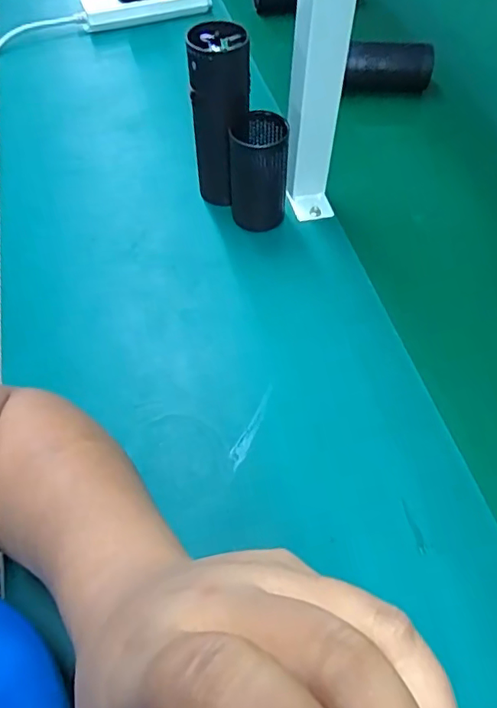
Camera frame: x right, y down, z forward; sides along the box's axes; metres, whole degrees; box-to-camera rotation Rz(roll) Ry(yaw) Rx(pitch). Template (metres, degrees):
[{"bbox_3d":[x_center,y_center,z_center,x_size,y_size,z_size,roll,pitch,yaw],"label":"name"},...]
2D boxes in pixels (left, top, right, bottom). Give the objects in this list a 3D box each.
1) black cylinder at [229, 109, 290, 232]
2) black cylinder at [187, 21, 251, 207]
[{"bbox_3d":[0.010,-0.174,0.524,0.055,0.107,0.047,4,57,3],"label":"black cylinder"},{"bbox_3d":[-0.021,-0.223,0.525,0.056,0.167,0.055,0,57,0],"label":"black cylinder"}]

